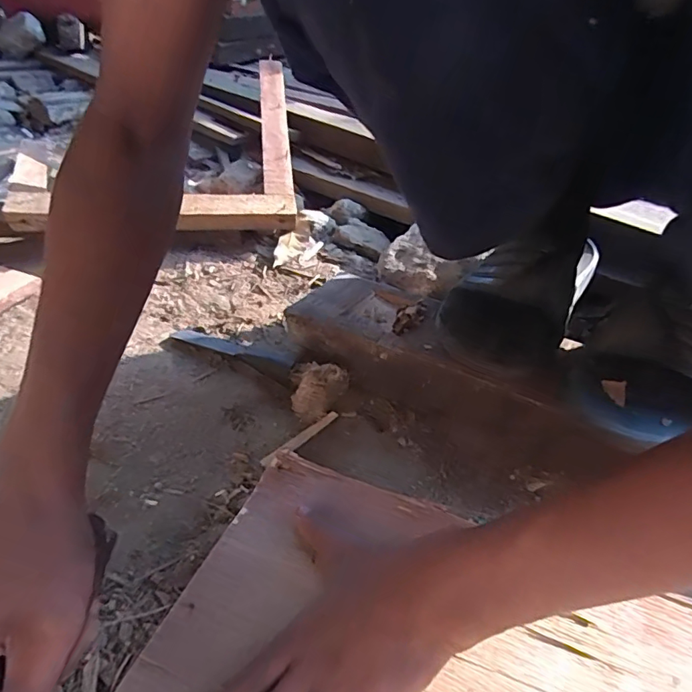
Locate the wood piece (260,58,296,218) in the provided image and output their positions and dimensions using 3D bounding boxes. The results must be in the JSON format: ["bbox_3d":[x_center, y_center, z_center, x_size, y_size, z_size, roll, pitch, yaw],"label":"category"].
[{"bbox_3d":[-0.114,-0.349,0.776,0.041,0.014,0.345,-4,59,-6],"label":"wood piece"}]

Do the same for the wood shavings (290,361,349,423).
[{"bbox_3d":[-0.023,0.038,0.445,0.048,0.045,0.047,0,38,-1],"label":"wood shavings"}]

